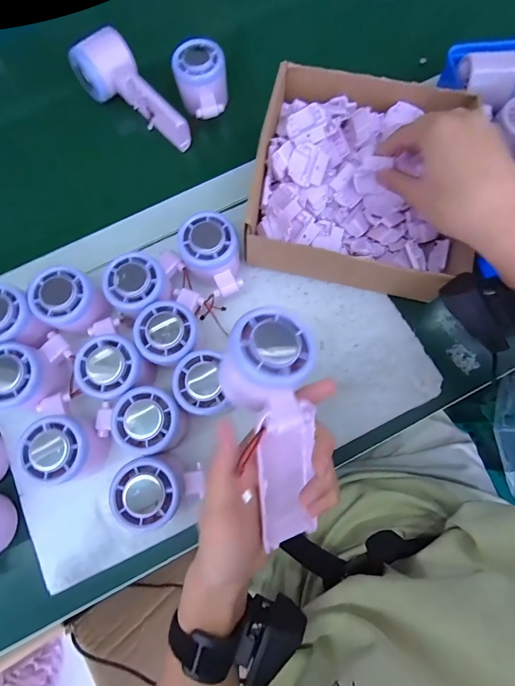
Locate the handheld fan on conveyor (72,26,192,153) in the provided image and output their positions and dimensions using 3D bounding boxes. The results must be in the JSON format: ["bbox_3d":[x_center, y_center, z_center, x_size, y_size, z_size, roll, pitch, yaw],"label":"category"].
[{"bbox_3d":[-0.137,-0.283,0.424,0.148,0.047,0.061,43,82,-5],"label":"handheld fan on conveyor"}]

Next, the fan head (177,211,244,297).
[{"bbox_3d":[-0.042,-0.082,0.362,0.052,0.057,0.074,-26,78,-4],"label":"fan head"}]

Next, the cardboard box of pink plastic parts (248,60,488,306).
[{"bbox_3d":[0.101,-0.156,0.368,0.201,0.057,0.214,13,78,5],"label":"cardboard box of pink plastic parts"}]

